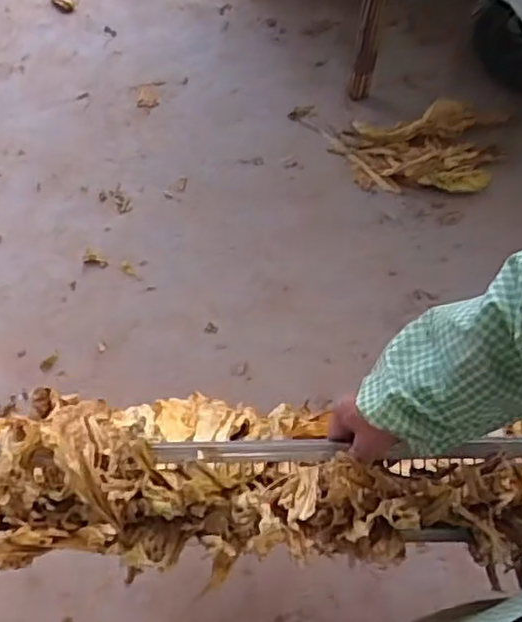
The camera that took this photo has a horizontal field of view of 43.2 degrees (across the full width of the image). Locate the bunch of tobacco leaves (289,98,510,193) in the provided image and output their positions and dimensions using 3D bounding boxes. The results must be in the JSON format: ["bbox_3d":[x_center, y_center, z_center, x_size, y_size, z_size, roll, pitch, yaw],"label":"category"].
[{"bbox_3d":[0.348,-0.453,1.701,0.531,0.080,0.313,5,57,6],"label":"bunch of tobacco leaves"}]

